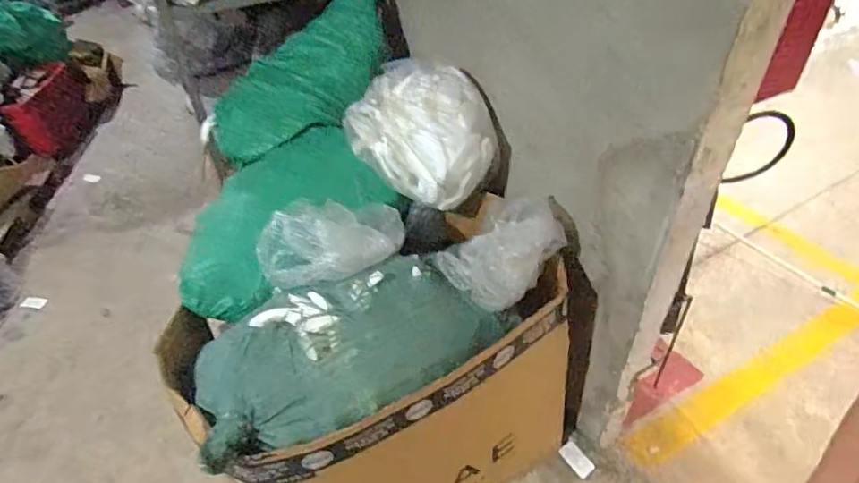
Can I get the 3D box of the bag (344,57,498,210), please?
[{"bbox_3d":[-0.023,-0.278,1.351,0.368,0.263,0.239,18,44,22],"label":"bag"}]

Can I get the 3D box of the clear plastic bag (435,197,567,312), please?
[{"bbox_3d":[0.155,0.005,1.164,0.241,0.132,0.206,-32,49,-31],"label":"clear plastic bag"}]

